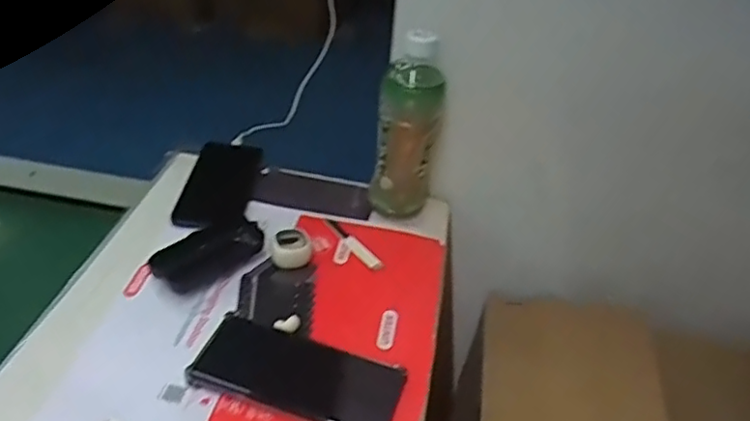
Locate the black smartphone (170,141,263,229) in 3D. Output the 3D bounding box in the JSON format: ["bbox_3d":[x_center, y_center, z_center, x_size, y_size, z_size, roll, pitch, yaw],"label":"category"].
[{"bbox_3d":[-0.173,-0.036,0.711,0.071,0.007,0.164,6,38,-1],"label":"black smartphone"}]

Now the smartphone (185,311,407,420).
[{"bbox_3d":[-0.061,0.131,0.511,0.160,0.014,0.073,16,39,11],"label":"smartphone"}]

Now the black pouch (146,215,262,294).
[{"bbox_3d":[-0.159,0.038,0.609,0.056,0.021,0.107,30,43,27],"label":"black pouch"}]

